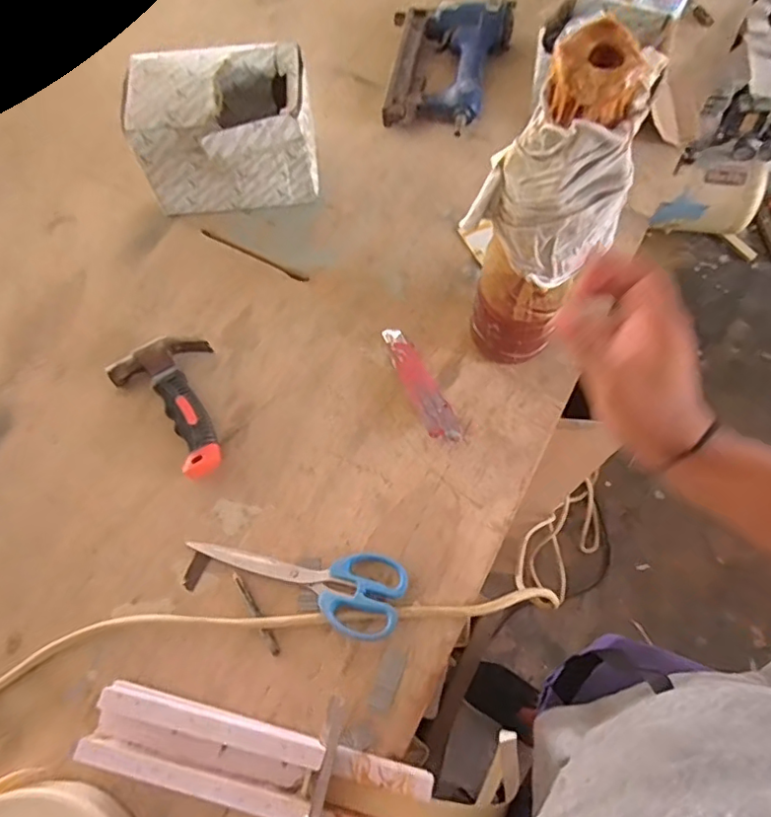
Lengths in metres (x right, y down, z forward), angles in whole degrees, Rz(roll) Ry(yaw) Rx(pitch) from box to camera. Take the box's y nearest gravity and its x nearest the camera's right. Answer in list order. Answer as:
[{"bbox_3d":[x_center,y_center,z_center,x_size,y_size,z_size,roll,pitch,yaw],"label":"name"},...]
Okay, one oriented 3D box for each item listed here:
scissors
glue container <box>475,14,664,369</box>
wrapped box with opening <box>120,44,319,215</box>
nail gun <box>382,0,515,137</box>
[{"bbox_3d":[-0.083,0.155,0.513,0.199,0.022,0.071,8,67,6],"label":"scissors"},{"bbox_3d":[0.129,-0.137,0.458,0.084,0.283,0.070,38,73,17],"label":"glue container"},{"bbox_3d":[-0.179,-0.307,0.658,0.187,0.134,0.134,-7,66,-1],"label":"wrapped box with opening"},{"bbox_3d":[0.085,-0.454,0.754,0.157,0.057,0.189,4,67,4],"label":"nail gun"}]

